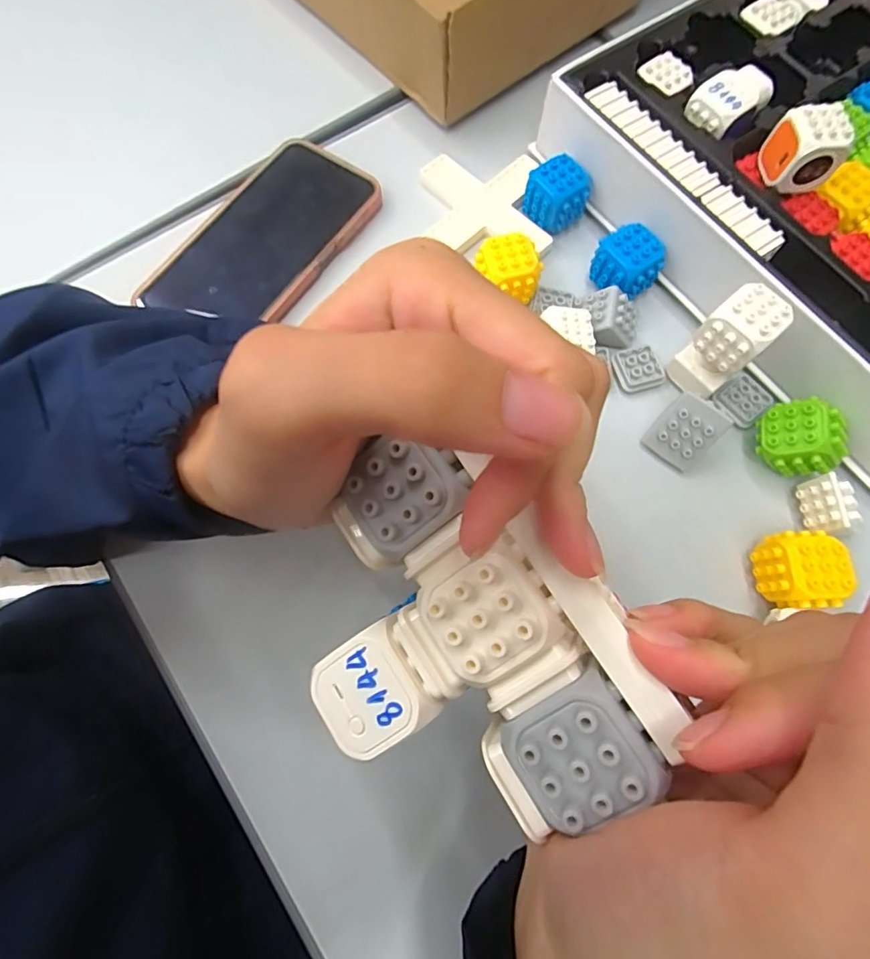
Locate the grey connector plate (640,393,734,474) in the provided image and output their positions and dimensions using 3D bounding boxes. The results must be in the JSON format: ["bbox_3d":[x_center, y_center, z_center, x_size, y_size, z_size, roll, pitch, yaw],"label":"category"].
[{"bbox_3d":[0.141,-0.025,0.279,0.031,0.040,0.008,37,34,10],"label":"grey connector plate"}]

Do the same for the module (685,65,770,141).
[{"bbox_3d":[0.178,-0.228,0.298,0.048,0.017,0.030,-33,76,-9],"label":"module"}]

